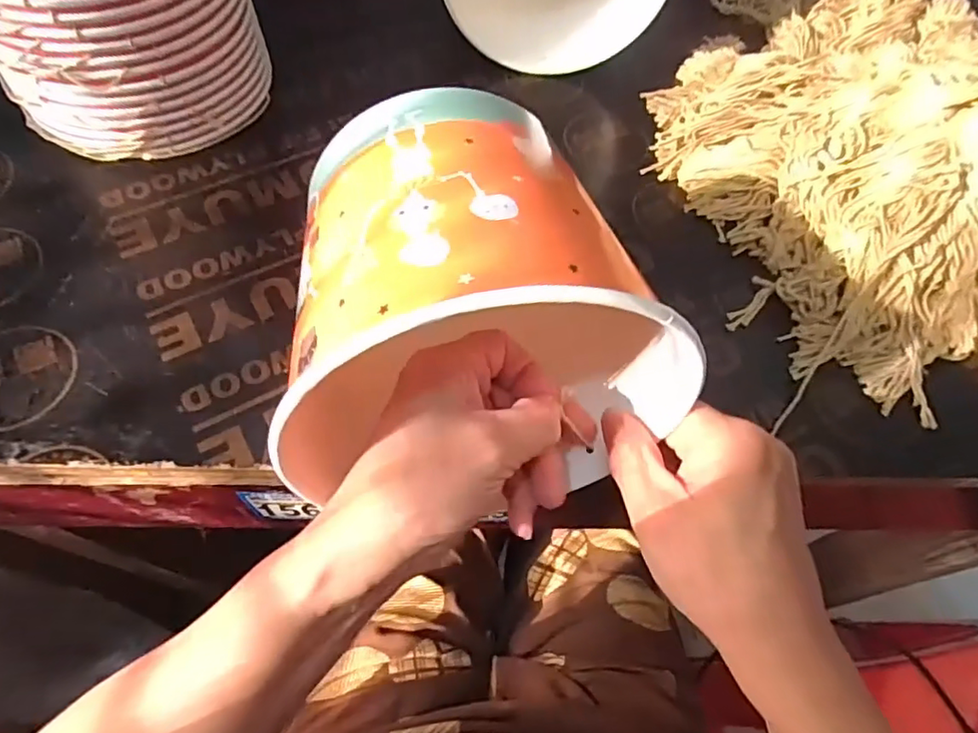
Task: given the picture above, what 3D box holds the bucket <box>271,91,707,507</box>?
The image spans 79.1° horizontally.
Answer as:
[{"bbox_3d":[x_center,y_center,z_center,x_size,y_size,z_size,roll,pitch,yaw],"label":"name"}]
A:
[{"bbox_3d":[-0.004,-0.031,0.257,0.157,0.140,0.131,-8,61,-8],"label":"bucket"}]

